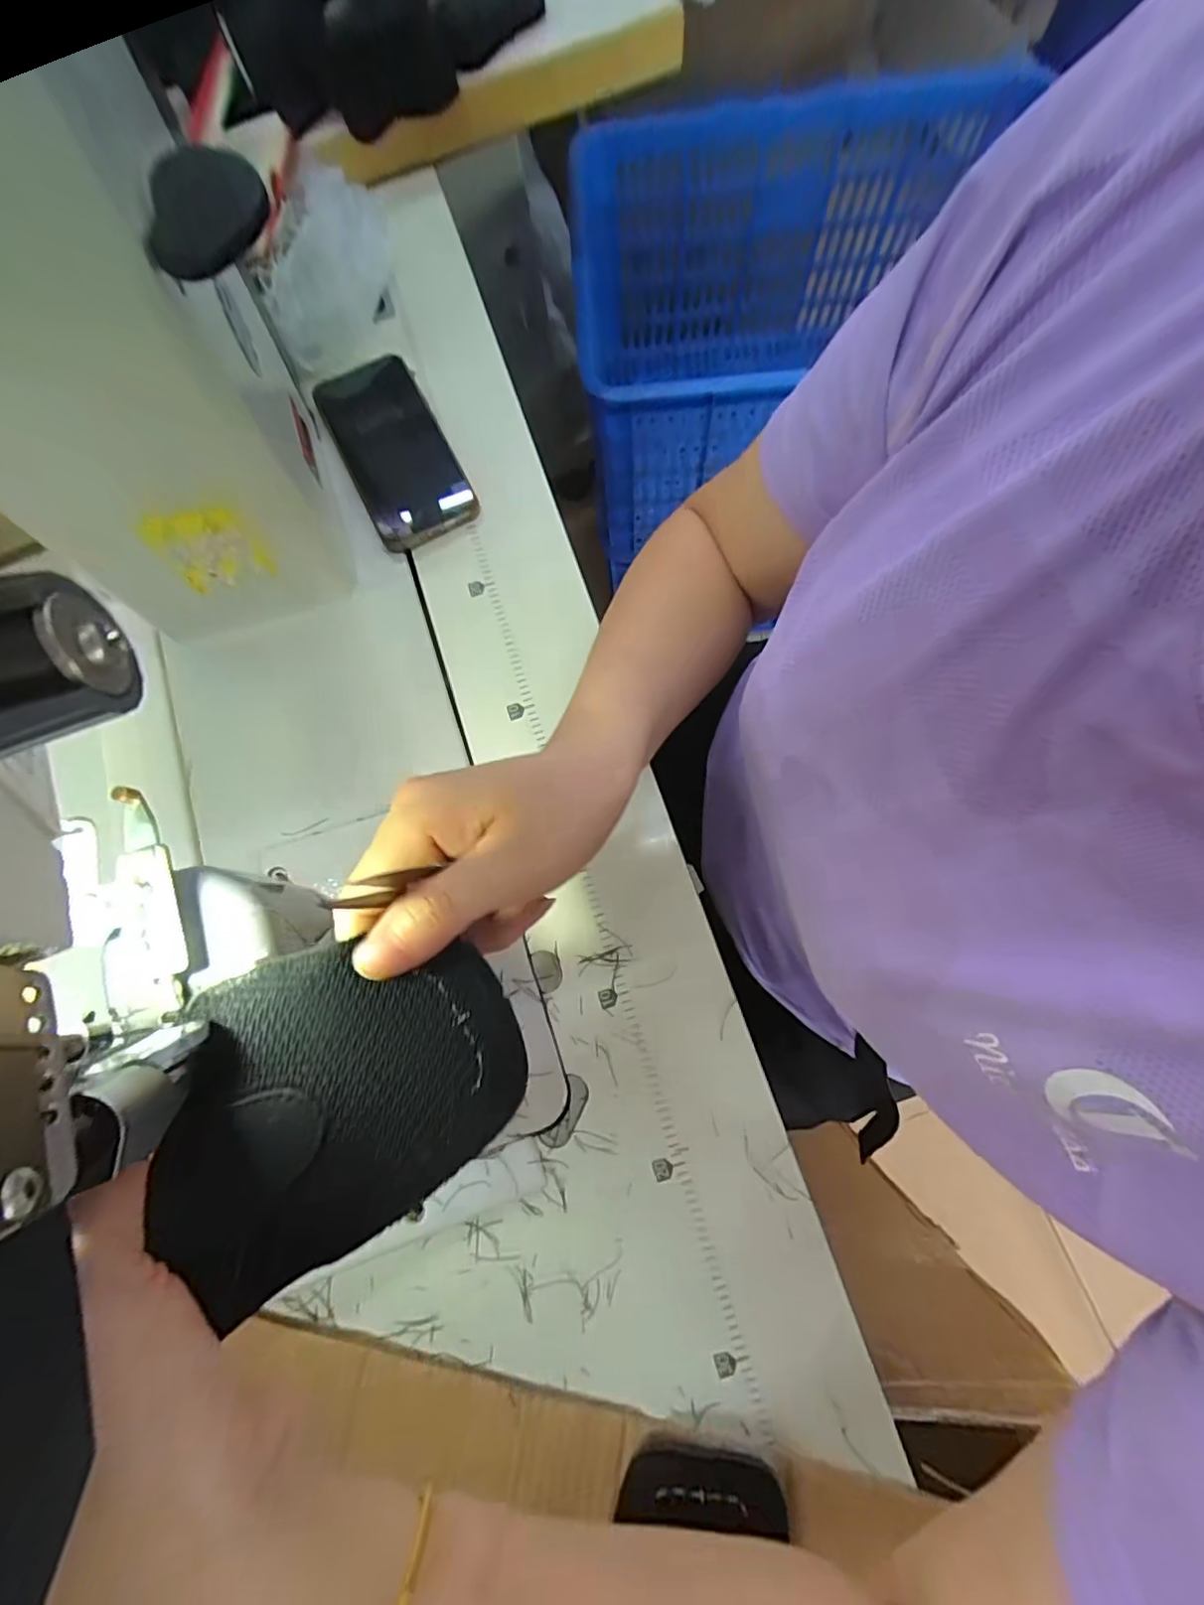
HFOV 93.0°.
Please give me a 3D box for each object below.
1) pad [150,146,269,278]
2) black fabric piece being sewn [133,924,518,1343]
[{"bbox_3d":[-0.152,-0.230,0.220,0.043,0.007,0.060,-9,77,0],"label":"pad"},{"bbox_3d":[-0.078,0.087,0.176,0.102,0.008,0.086,-22,86,-19],"label":"black fabric piece being sewn"}]

